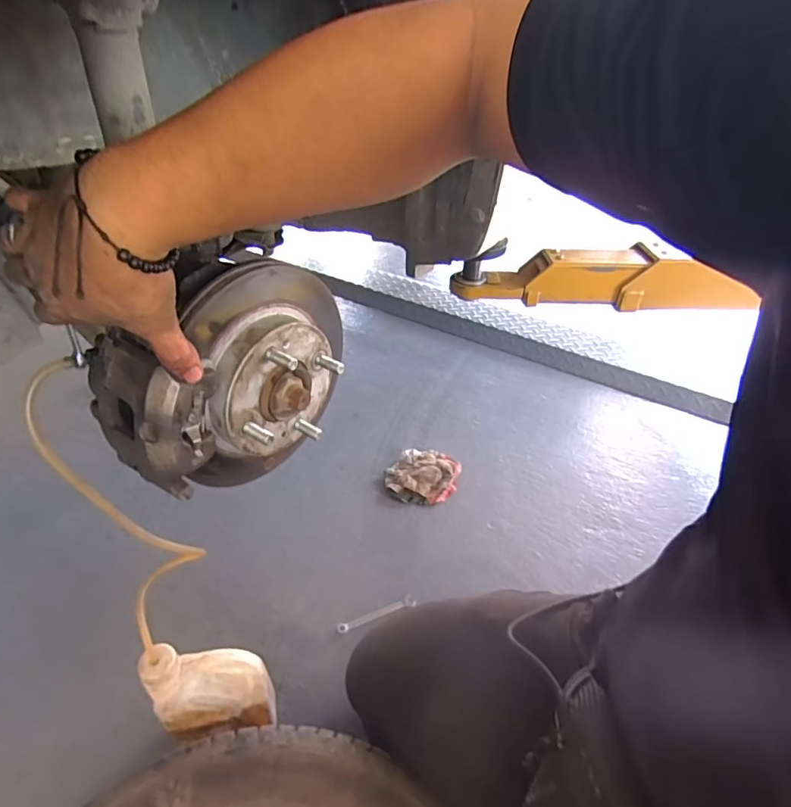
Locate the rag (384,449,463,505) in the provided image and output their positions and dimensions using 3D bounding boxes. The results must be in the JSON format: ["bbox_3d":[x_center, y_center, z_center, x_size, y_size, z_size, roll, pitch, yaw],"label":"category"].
[{"bbox_3d":[0.060,0.152,1.094,0.149,0.022,0.160,11,38,13],"label":"rag"}]

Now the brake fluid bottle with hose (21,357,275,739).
[{"bbox_3d":[-0.236,0.199,0.529,0.126,0.514,0.160,-24,44,-30],"label":"brake fluid bottle with hose"}]

